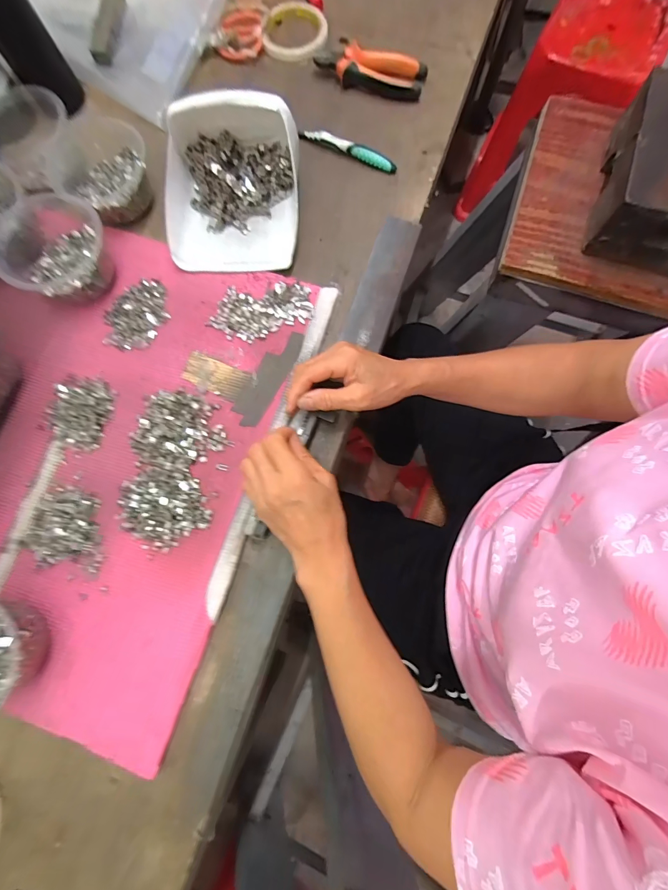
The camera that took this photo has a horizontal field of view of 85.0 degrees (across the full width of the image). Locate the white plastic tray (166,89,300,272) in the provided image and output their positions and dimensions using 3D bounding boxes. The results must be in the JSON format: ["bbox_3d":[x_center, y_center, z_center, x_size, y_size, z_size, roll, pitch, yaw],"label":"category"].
[{"bbox_3d":[-0.121,-0.307,0.420,0.154,0.081,0.177,-1,78,2],"label":"white plastic tray"}]

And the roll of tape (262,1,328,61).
[{"bbox_3d":[-0.060,-0.597,0.527,0.095,0.020,0.093,-1,78,2],"label":"roll of tape"}]

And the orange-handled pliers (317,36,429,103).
[{"bbox_3d":[0.049,-0.506,0.491,0.145,0.024,0.055,12,79,5],"label":"orange-handled pliers"}]

